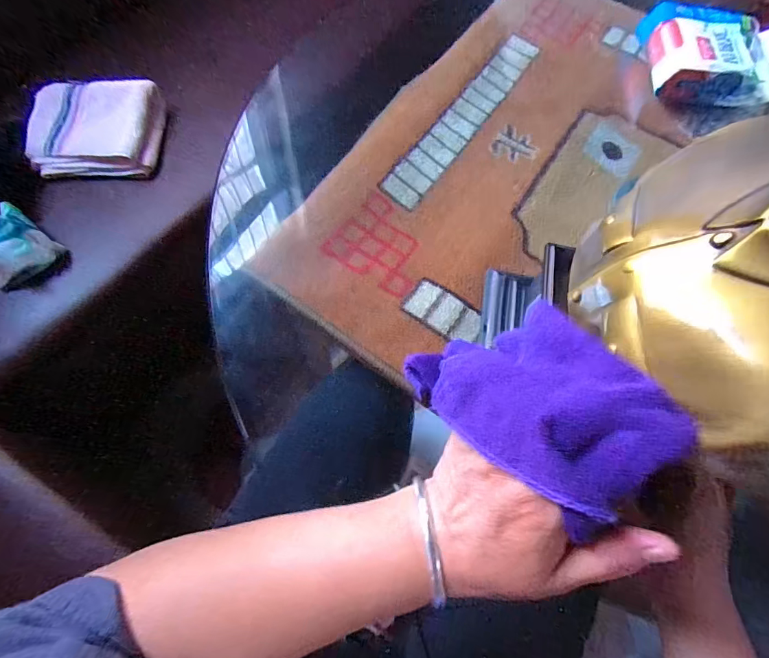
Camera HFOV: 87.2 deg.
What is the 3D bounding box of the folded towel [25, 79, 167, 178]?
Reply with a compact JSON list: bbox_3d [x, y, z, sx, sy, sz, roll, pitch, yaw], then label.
[{"bbox_3d":[-0.462,-0.321,0.646,0.193,0.055,0.194,-5,67,-5],"label":"folded towel"}]

